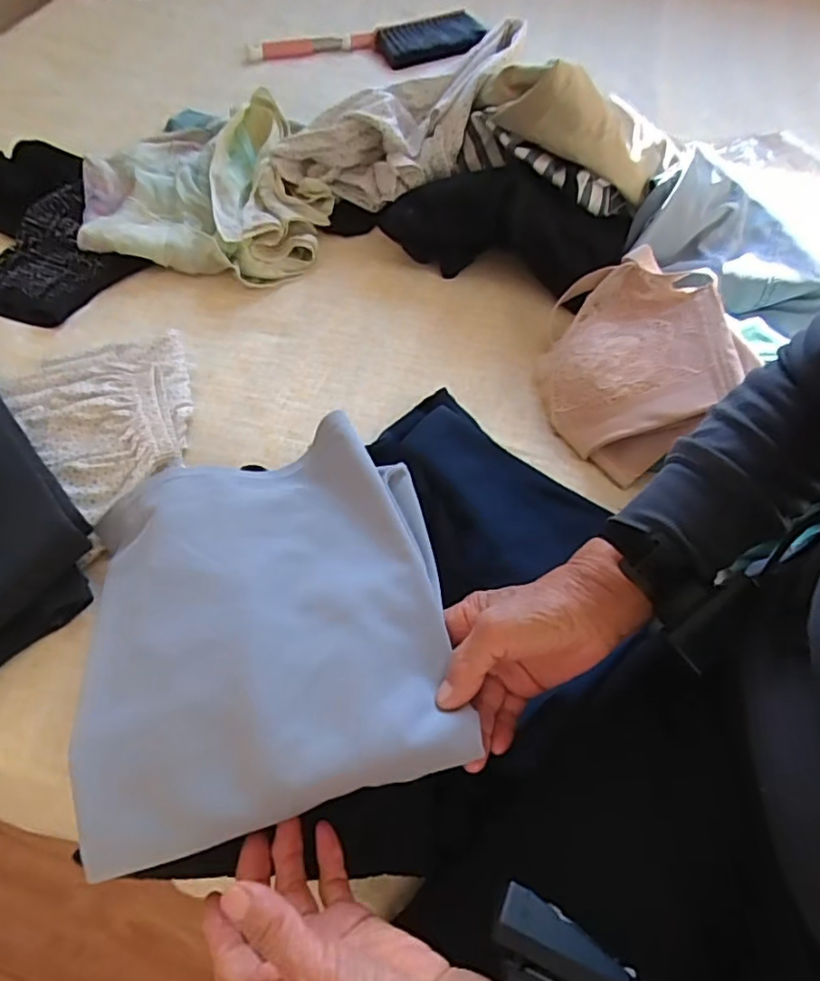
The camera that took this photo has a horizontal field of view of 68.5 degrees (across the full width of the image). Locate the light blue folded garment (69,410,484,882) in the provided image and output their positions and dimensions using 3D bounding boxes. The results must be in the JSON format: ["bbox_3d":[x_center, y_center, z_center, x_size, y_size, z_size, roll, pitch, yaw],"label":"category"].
[{"bbox_3d":[-0.105,0.083,0.439,0.245,0.040,0.276,-10,59,-10],"label":"light blue folded garment"}]

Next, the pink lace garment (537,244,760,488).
[{"bbox_3d":[0.230,-0.135,0.625,0.185,0.115,0.210,22,58,10],"label":"pink lace garment"}]

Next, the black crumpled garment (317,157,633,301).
[{"bbox_3d":[0.078,-0.333,0.749,0.363,0.117,0.102,18,58,8],"label":"black crumpled garment"}]

